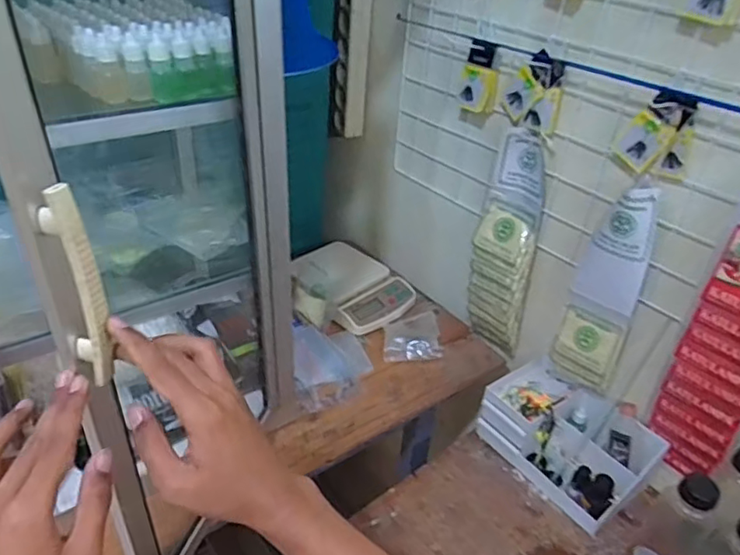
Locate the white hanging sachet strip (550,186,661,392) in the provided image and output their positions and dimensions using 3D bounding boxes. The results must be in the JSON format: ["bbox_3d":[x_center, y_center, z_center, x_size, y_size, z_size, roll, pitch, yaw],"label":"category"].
[{"bbox_3d":[0.327,0.020,0.817,0.091,0.312,0.028,28,40,33],"label":"white hanging sachet strip"}]

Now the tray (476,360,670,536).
[{"bbox_3d":[0.298,0.239,0.889,0.143,0.113,0.234,-22,43,-34],"label":"tray"}]

